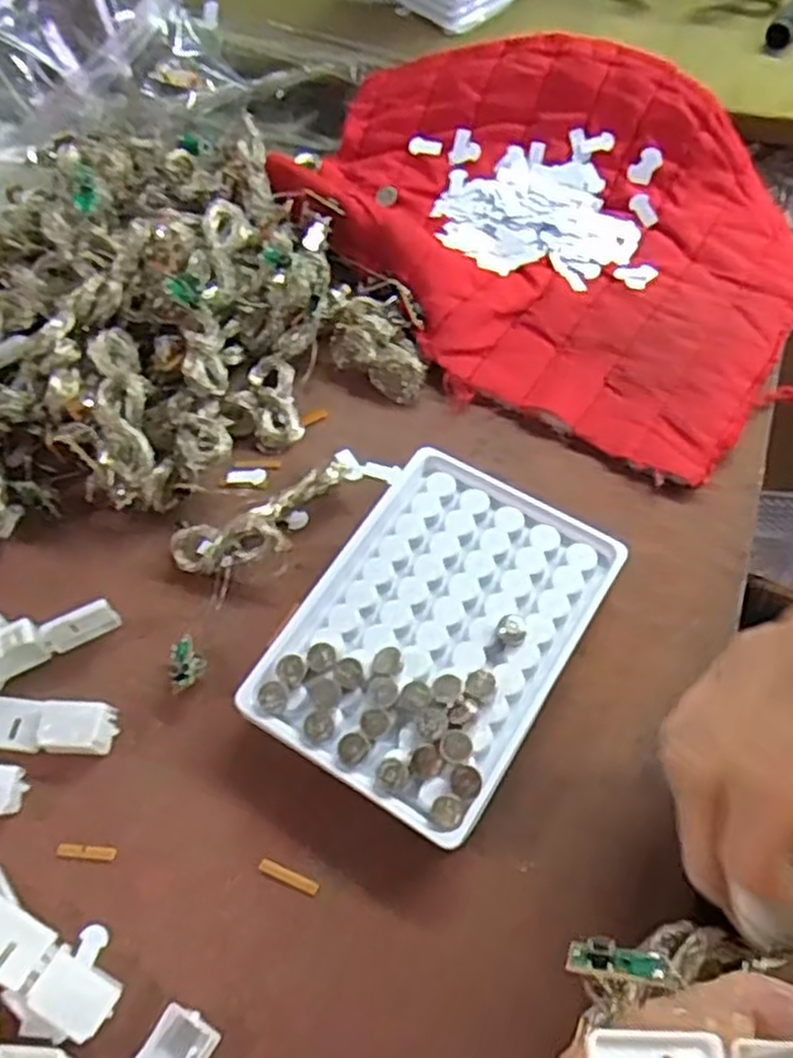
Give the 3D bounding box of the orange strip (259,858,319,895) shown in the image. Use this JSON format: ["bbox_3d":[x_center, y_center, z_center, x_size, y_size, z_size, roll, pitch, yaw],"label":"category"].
[{"bbox_3d":[-0.038,0.121,0.274,0.022,0.004,0.004,21,65,9],"label":"orange strip"}]

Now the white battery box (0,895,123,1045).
[{"bbox_3d":[-0.116,0.143,0.257,0.054,0.015,0.019,30,66,13],"label":"white battery box"}]

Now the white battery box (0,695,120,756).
[{"bbox_3d":[-0.137,0.076,0.304,0.056,0.009,0.020,6,64,1],"label":"white battery box"}]

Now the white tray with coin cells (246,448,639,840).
[{"bbox_3d":[0.013,0.037,0.299,0.097,0.023,0.130,30,67,13],"label":"white tray with coin cells"}]

